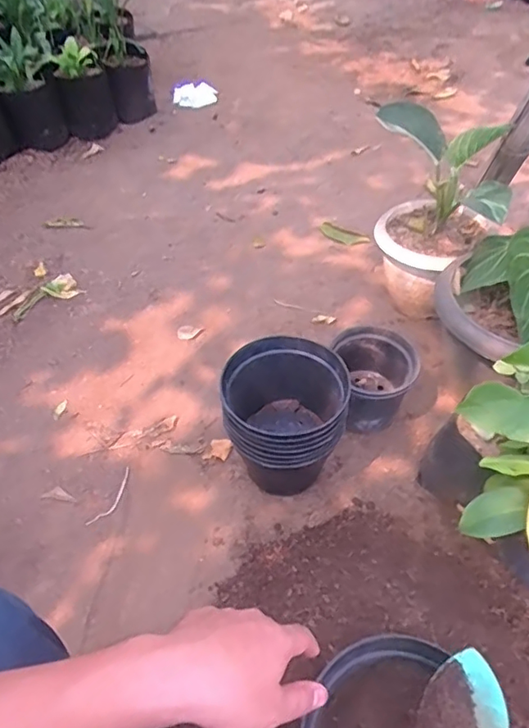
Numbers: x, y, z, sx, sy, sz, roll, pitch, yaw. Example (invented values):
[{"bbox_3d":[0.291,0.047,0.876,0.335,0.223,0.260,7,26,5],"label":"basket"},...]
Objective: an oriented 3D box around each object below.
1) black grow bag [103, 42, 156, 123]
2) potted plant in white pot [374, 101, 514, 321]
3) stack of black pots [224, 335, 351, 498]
[{"bbox_3d":[-0.354,-0.743,1.456,0.113,0.152,0.100,-13,49,-12],"label":"black grow bag"},{"bbox_3d":[0.300,-0.249,1.002,0.211,0.365,0.200,7,51,9],"label":"potted plant in white pot"},{"bbox_3d":[0.032,0.090,0.819,0.173,0.190,0.180,-3,50,0],"label":"stack of black pots"}]

